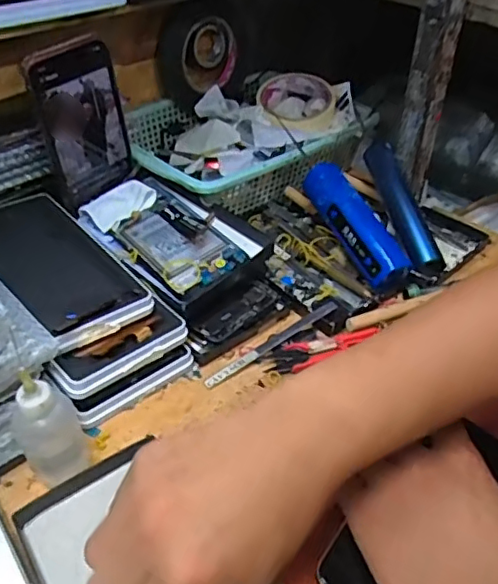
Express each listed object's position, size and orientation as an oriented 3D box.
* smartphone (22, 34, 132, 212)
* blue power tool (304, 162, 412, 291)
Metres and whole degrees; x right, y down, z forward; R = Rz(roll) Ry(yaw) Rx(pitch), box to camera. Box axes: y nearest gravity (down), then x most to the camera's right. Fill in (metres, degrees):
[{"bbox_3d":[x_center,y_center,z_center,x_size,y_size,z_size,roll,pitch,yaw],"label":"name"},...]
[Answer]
[{"bbox_3d":[-0.144,-0.144,0.507,0.081,0.144,0.011,-27,48,-30],"label":"smartphone"},{"bbox_3d":[0.098,-0.065,0.547,0.039,0.038,0.135,-20,66,-26],"label":"blue power tool"}]

